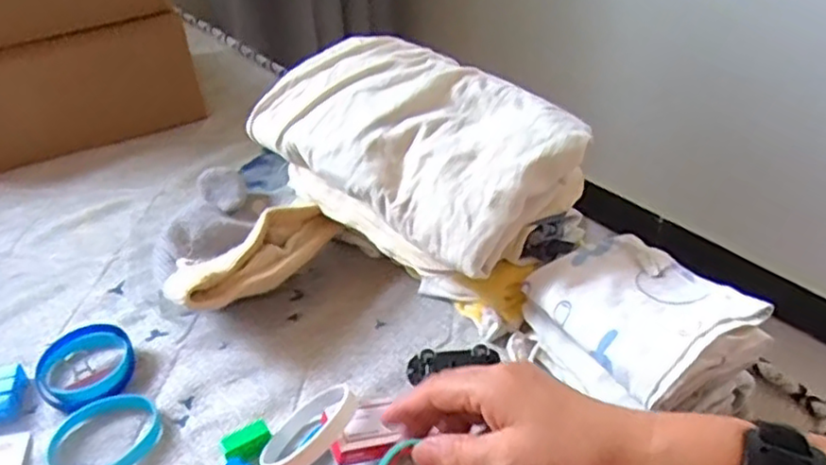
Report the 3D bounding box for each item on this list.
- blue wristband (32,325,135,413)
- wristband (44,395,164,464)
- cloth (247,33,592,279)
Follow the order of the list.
[{"bbox_3d":[-0.243,0.099,0.507,0.068,0.028,0.053,-26,44,-27],"label":"blue wristband"},{"bbox_3d":[-0.209,0.139,0.460,0.073,0.008,0.062,-15,40,-16],"label":"wristband"},{"bbox_3d":[-0.002,-0.069,0.538,0.265,0.095,0.140,29,48,33],"label":"cloth"}]

